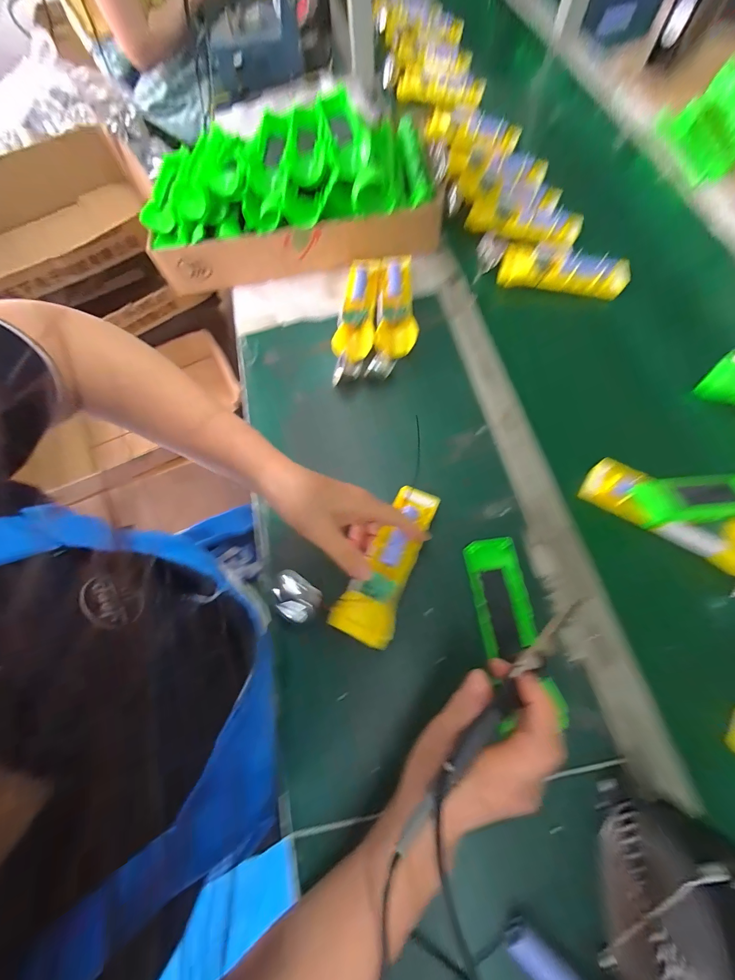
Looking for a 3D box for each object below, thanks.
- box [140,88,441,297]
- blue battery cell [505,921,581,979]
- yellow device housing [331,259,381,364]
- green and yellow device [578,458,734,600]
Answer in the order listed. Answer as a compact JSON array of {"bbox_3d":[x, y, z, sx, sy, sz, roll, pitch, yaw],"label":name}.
[{"bbox_3d":[-0.115,-0.425,0.481,0.401,0.105,0.210,-9,70,-1],"label":"box"},{"bbox_3d":[0.134,0.344,0.238,0.066,0.018,0.018,36,75,18],"label":"blue battery cell"},{"bbox_3d":[-0.013,-0.253,0.466,0.051,0.028,0.160,5,70,4],"label":"yellow device housing"},{"bbox_3d":[0.332,0.014,0.340,0.179,0.049,0.114,39,76,14],"label":"green and yellow device"}]

